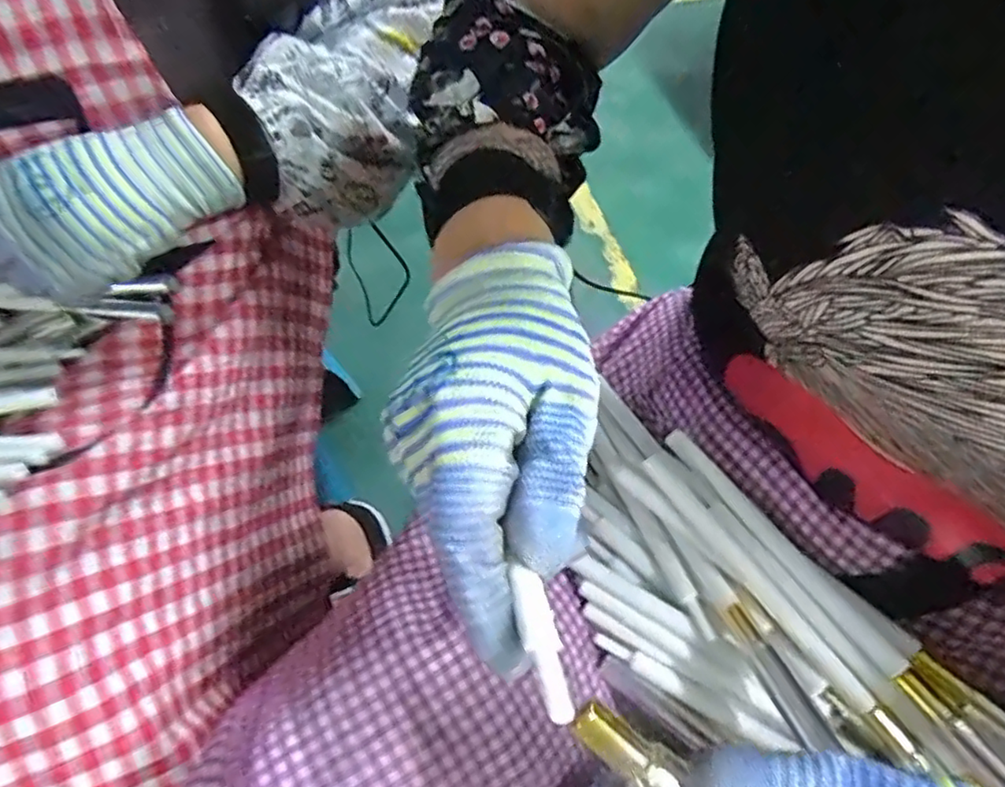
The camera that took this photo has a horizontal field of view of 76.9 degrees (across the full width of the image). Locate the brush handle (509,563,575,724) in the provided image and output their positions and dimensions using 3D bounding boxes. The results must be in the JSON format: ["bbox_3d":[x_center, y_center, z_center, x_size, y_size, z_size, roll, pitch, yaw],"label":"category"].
[{"bbox_3d":[0.011,0.067,0.173,0.009,0.004,0.045,-11,40,-5],"label":"brush handle"}]

